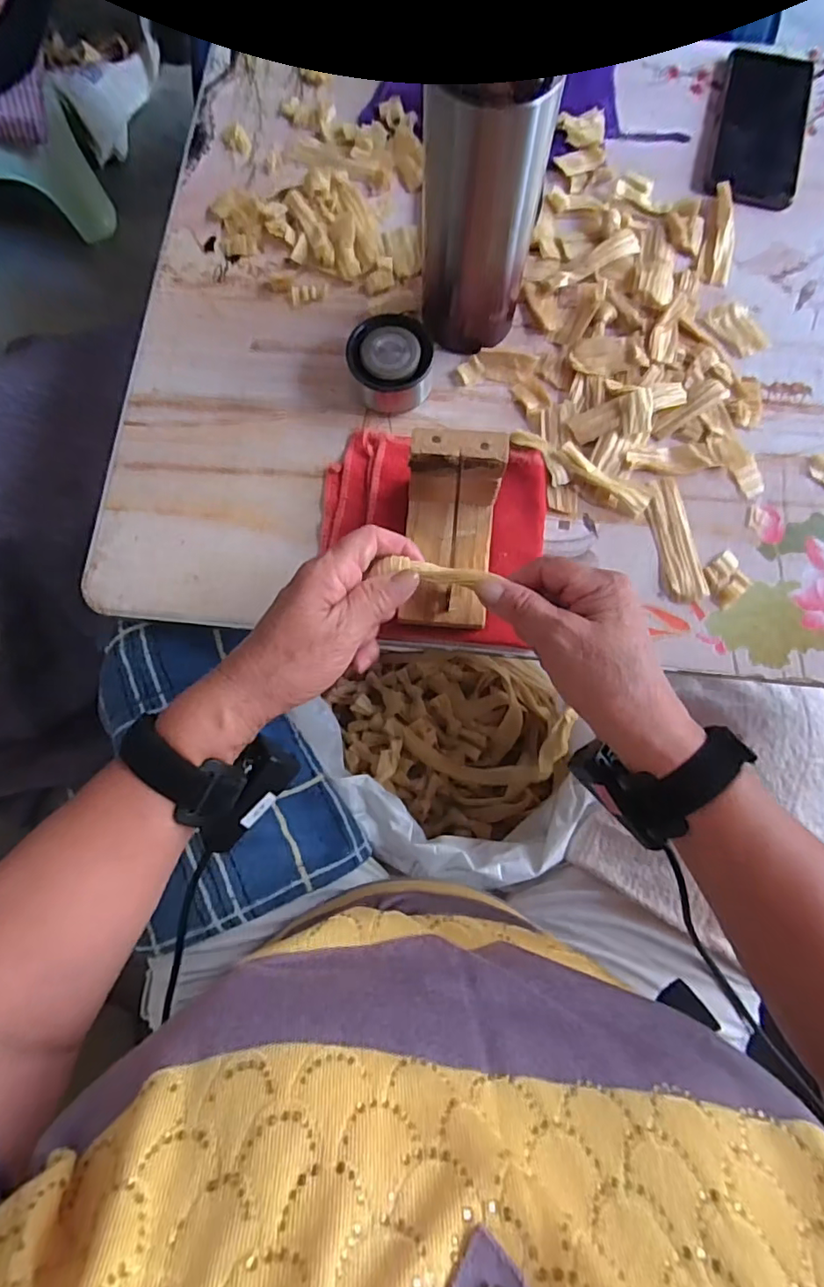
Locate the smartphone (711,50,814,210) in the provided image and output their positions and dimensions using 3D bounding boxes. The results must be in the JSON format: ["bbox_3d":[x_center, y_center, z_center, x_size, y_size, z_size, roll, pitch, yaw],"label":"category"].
[{"bbox_3d":[0.311,-0.458,0.494,0.076,0.011,0.181,15,78,4],"label":"smartphone"}]

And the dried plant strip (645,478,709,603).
[{"bbox_3d":[0.195,-0.077,0.414,0.029,0.006,0.096,-7,77,-1],"label":"dried plant strip"}]

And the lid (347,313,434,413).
[{"bbox_3d":[-0.015,-0.210,0.423,0.063,0.042,0.059,-11,77,-2],"label":"lid"}]

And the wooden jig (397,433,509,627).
[{"bbox_3d":[0.026,-0.070,0.372,0.059,0.083,0.105,4,77,2],"label":"wooden jig"}]

